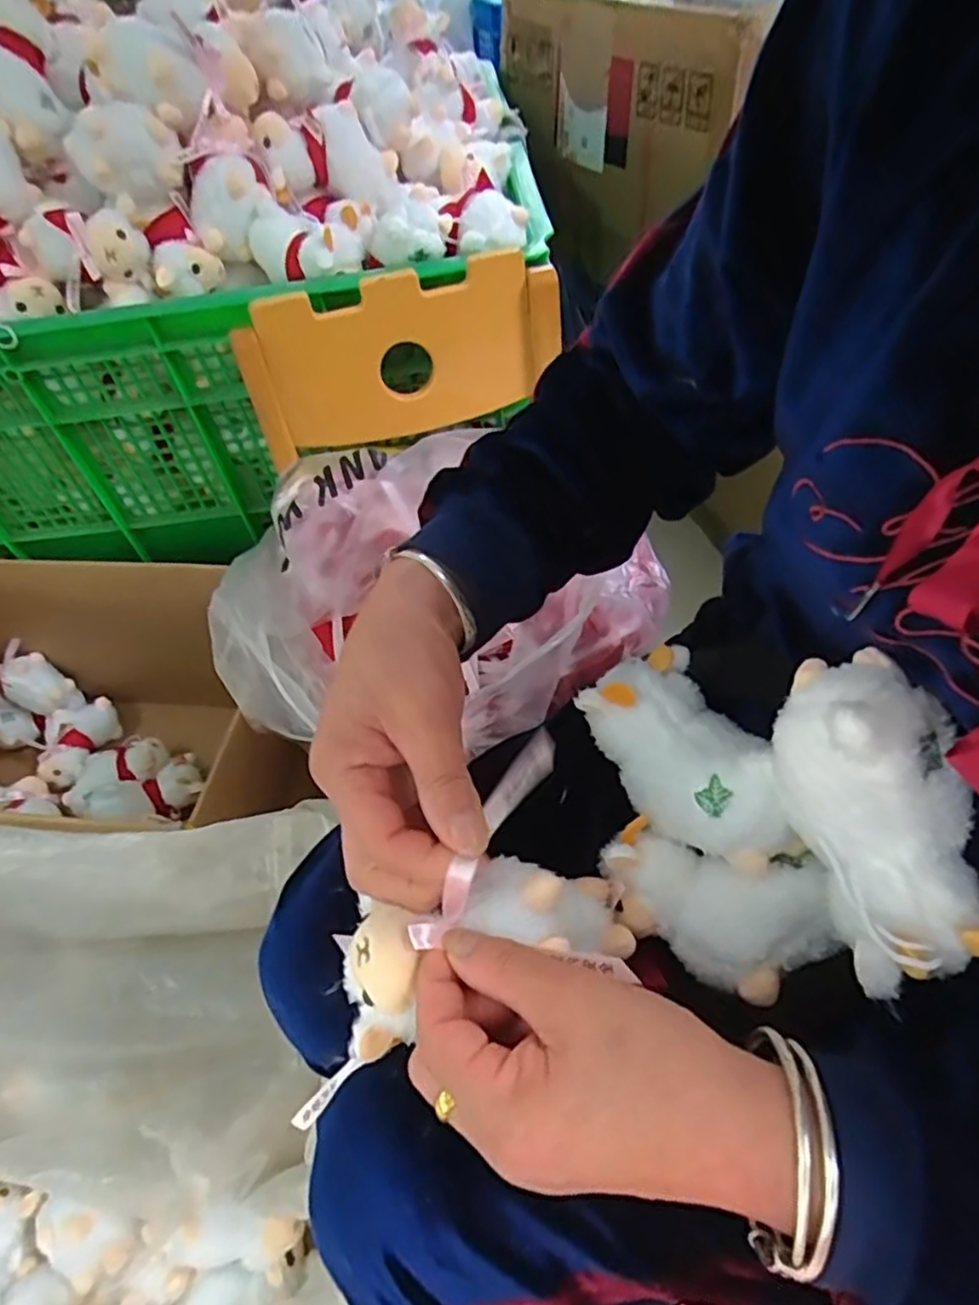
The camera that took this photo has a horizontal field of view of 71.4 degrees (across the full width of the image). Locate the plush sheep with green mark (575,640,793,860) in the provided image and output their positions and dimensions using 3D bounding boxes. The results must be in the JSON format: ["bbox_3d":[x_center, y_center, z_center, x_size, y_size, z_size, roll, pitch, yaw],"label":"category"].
[{"bbox_3d":[0.098,0.047,0.337,0.059,0.055,0.113,-28,55,-15],"label":"plush sheep with green mark"}]

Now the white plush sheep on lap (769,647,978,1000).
[{"bbox_3d":[0.152,0.062,0.265,0.051,0.054,0.118,-21,92,-10],"label":"white plush sheep on lap"}]

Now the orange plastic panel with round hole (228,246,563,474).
[{"bbox_3d":[-0.076,-0.272,0.627,0.284,0.135,0.029,-18,53,-8],"label":"orange plastic panel with round hole"}]

